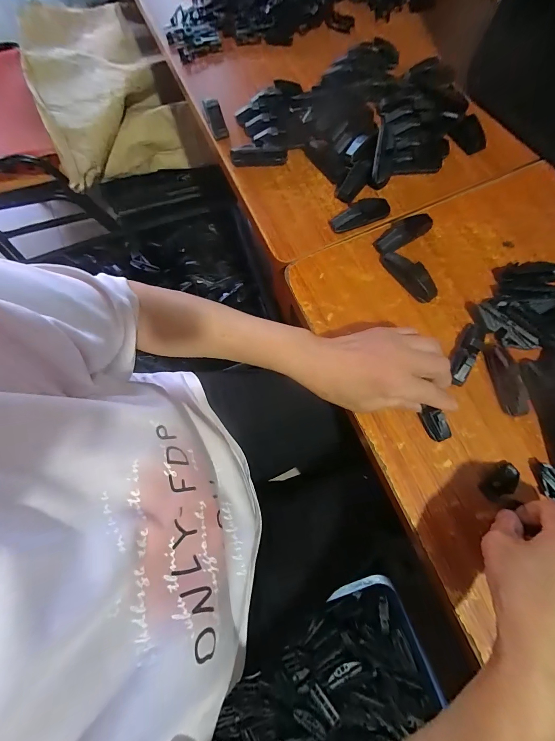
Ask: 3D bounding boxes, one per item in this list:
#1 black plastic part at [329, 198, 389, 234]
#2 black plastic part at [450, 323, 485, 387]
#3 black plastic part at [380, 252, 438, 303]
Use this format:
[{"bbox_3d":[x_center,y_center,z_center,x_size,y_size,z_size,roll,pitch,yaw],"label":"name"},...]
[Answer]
[{"bbox_3d":[0.101,-0.190,0.375,0.073,0.019,0.022,-18,76,-4],"label":"black plastic part"},{"bbox_3d":[0.204,-0.020,0.331,0.021,0.022,0.073,28,77,7],"label":"black plastic part"},{"bbox_3d":[0.150,-0.109,0.351,0.018,0.026,0.074,-38,78,-9],"label":"black plastic part"}]

